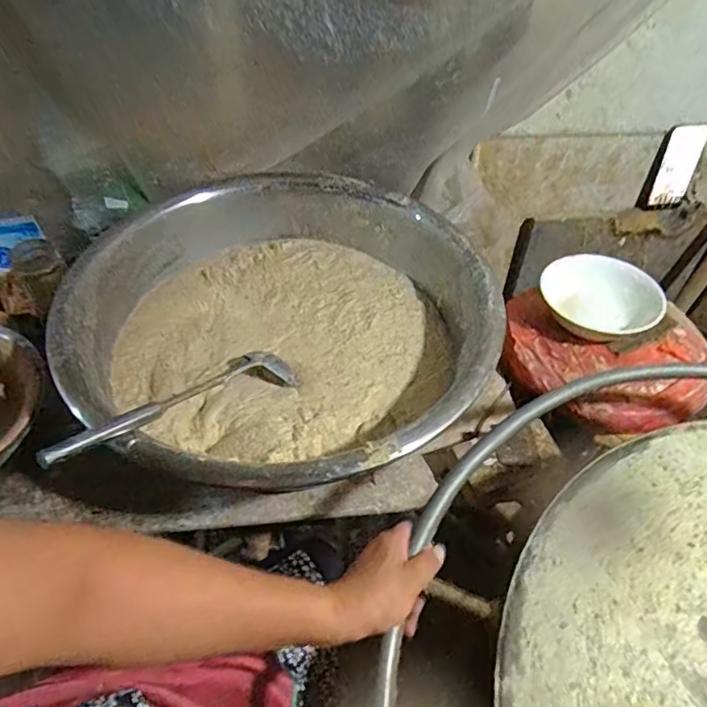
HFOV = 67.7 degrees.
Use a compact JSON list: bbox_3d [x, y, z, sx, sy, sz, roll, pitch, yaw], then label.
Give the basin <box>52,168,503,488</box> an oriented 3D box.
[{"bbox_3d":[-0.102,-0.063,0.785,0.582,0.141,0.564,3,48,-3],"label":"basin"}]

